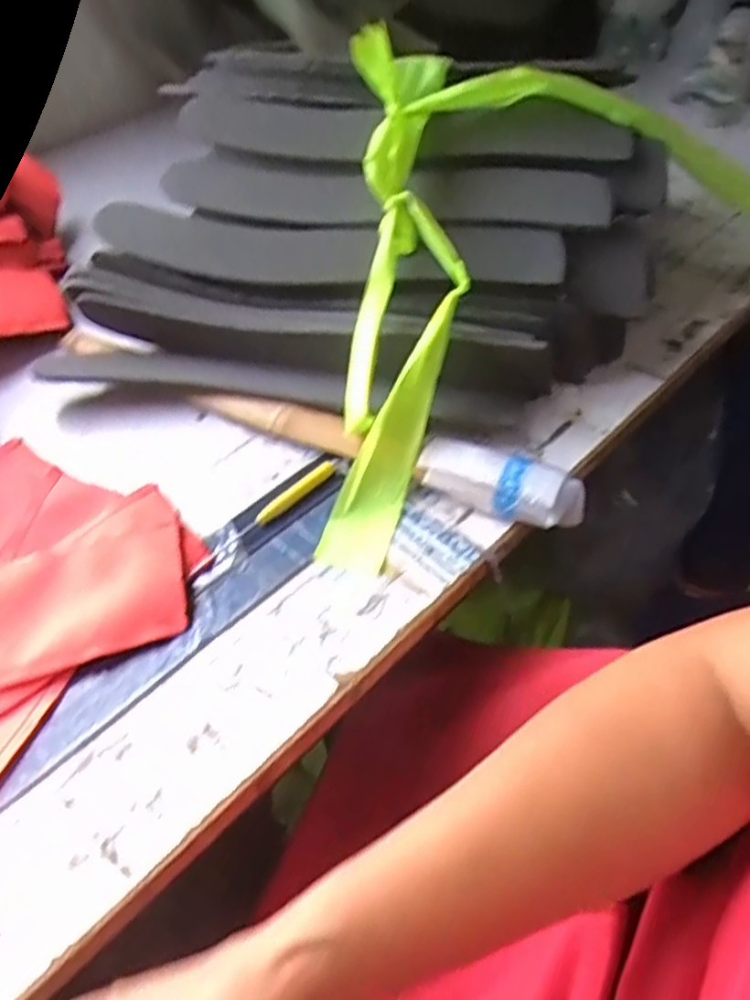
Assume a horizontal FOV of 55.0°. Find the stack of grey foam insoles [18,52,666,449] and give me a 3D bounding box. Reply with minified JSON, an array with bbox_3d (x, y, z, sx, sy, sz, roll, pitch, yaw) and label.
[{"bbox_3d":[-0.018,-0.229,0.640,0.468,0.169,0.299,19,52,18],"label":"stack of grey foam insoles"}]

